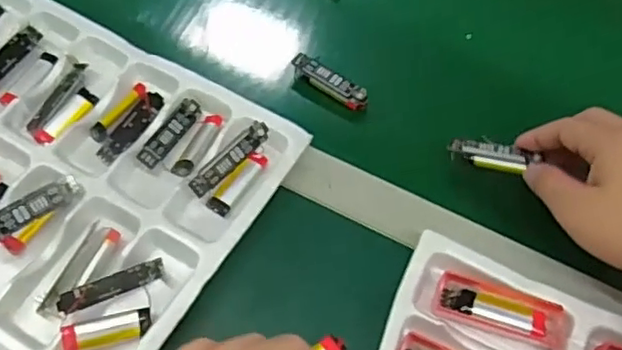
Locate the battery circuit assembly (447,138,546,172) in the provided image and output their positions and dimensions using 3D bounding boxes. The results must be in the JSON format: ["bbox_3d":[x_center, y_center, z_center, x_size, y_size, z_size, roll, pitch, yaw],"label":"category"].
[{"bbox_3d":[0.135,-0.015,0.462,0.063,0.010,0.022,13,59,17],"label":"battery circuit assembly"}]

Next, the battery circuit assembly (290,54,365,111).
[{"bbox_3d":[0.015,-0.076,0.505,0.068,0.017,0.018,31,62,13],"label":"battery circuit assembly"}]

